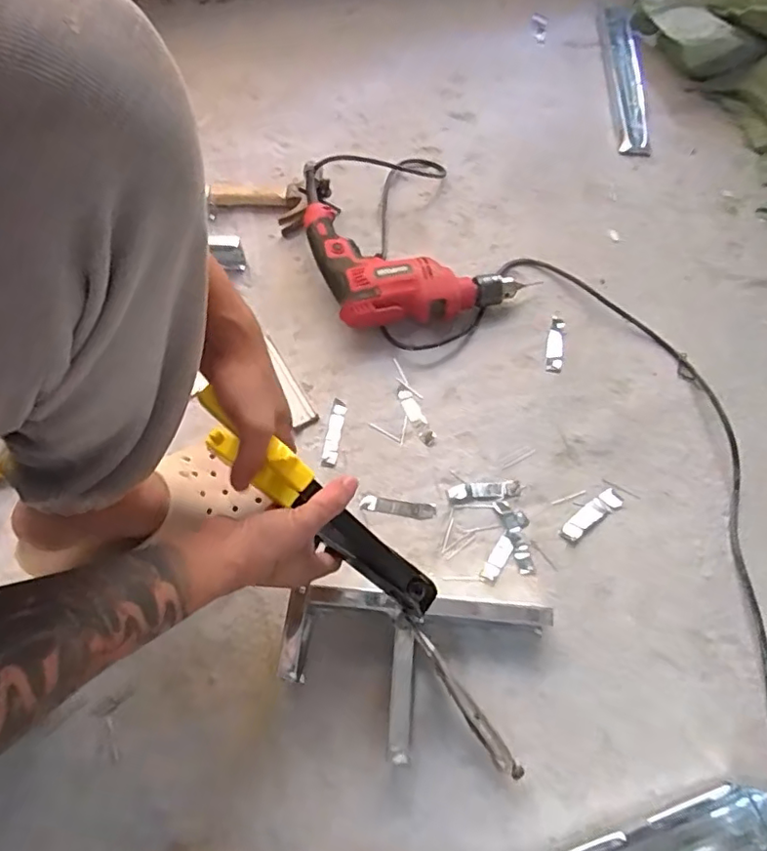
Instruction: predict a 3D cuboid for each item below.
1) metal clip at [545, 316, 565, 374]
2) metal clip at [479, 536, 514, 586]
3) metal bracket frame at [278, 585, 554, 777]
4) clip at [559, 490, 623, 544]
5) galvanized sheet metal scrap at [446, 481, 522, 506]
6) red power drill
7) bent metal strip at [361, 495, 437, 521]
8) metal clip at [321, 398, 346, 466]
[{"bbox_3d":[0.222,-0.104,0.745,0.019,0.006,0.085,8,63,7],"label":"metal clip"},{"bbox_3d":[0.121,0.144,0.615,0.018,0.004,0.055,28,67,16],"label":"metal clip"},{"bbox_3d":[0.027,0.232,0.535,0.247,0.057,0.140,3,63,5],"label":"metal bracket frame"},{"bbox_3d":[0.228,0.099,0.631,0.082,0.006,0.024,-34,66,-14],"label":"clip"},{"bbox_3d":[0.115,0.076,0.651,0.083,0.004,0.023,-5,62,0],"label":"galvanized sheet metal scrap"},{"bbox_3d":[0.037,-0.227,0.776,0.253,0.067,0.206,-15,61,-6],"label":"red power drill"},{"bbox_3d":[0.016,0.092,0.647,0.085,0.004,0.018,7,63,7],"label":"bent metal strip"},{"bbox_3d":[-0.060,0.009,0.691,0.019,0.005,0.090,5,63,6],"label":"metal clip"}]

